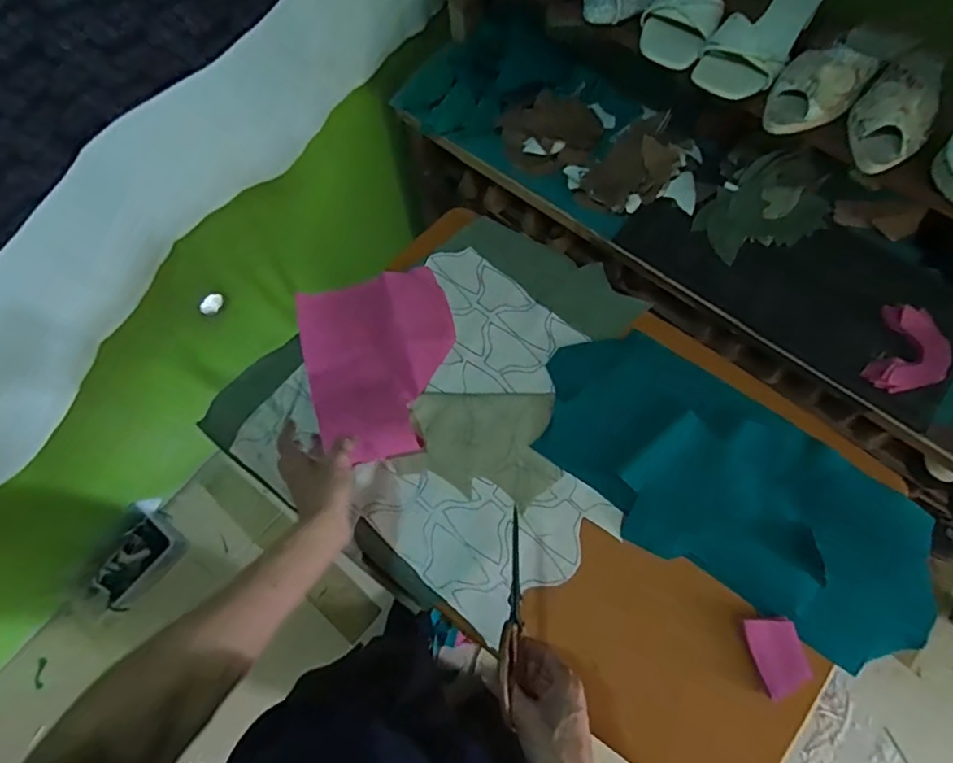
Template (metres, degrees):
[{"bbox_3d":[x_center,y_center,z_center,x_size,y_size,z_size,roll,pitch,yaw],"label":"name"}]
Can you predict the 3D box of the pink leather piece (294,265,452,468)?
[{"bbox_3d":[-0.121,-0.029,0.767,0.200,0.038,0.249,-19,70,-5],"label":"pink leather piece"}]

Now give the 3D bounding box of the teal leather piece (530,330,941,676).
[{"bbox_3d":[0.305,0.124,0.705,0.494,0.032,0.226,38,76,15],"label":"teal leather piece"}]

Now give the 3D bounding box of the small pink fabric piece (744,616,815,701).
[{"bbox_3d":[0.340,0.307,0.642,0.058,0.005,0.077,-15,52,4],"label":"small pink fabric piece"}]

